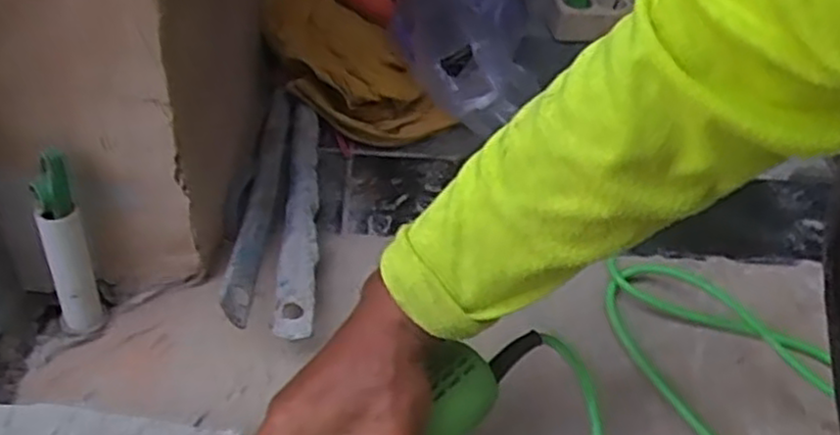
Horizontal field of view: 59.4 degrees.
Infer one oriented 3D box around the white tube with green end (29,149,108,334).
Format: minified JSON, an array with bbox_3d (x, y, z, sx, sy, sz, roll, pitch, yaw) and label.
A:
[{"bbox_3d":[-0.242,0.020,0.505,0.027,0.146,0.020,-15,47,-22],"label":"white tube with green end"}]

